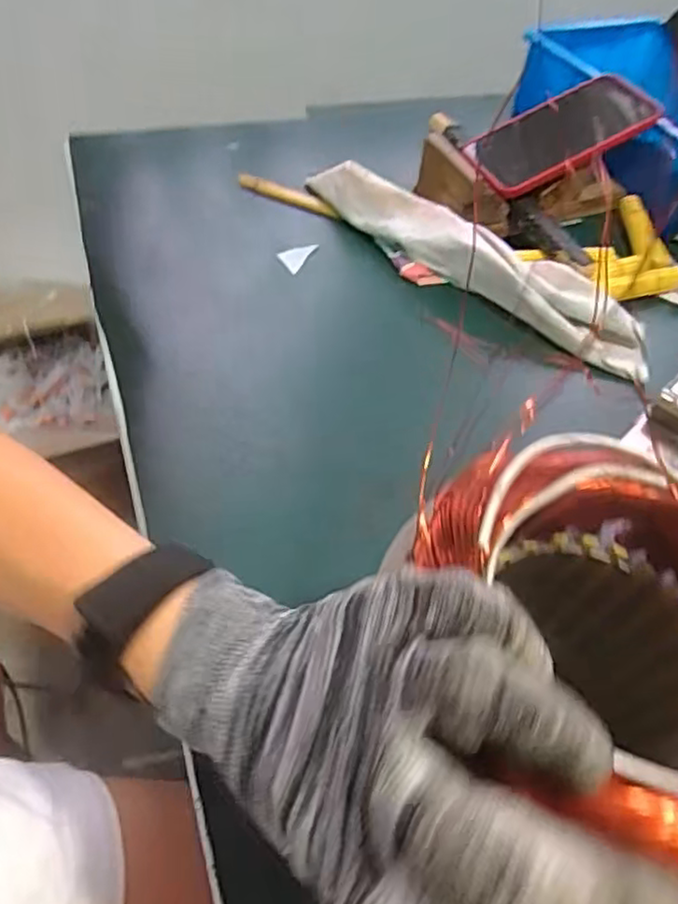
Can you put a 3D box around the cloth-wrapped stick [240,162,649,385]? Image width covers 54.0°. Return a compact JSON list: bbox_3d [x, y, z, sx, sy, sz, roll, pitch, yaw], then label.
[{"bbox_3d":[0.088,-0.180,0.572,0.392,0.043,0.071,33,56,20],"label":"cloth-wrapped stick"}]

